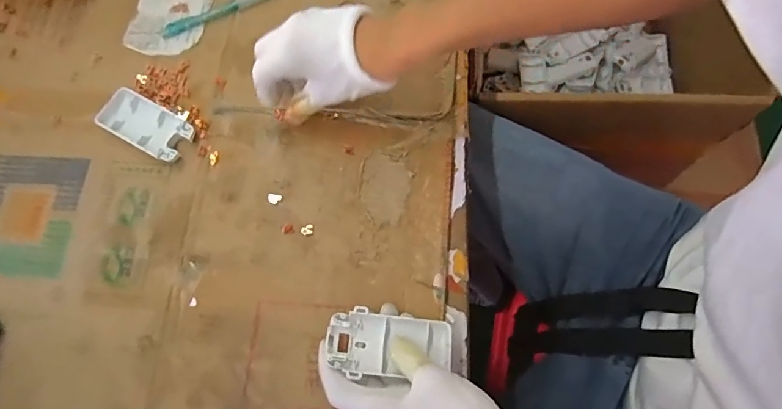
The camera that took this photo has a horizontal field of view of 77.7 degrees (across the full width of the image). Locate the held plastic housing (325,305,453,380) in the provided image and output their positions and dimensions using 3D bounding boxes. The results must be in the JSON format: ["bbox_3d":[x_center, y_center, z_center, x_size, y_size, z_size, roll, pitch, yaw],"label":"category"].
[{"bbox_3d":[0.000,0.106,0.378,0.095,0.015,0.046,2,72,-4],"label":"held plastic housing"}]

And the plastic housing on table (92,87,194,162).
[{"bbox_3d":[-0.236,-0.077,0.472,0.091,0.014,0.047,27,75,11],"label":"plastic housing on table"}]

